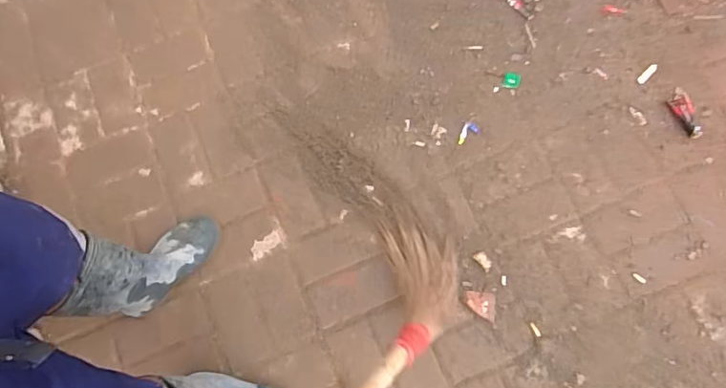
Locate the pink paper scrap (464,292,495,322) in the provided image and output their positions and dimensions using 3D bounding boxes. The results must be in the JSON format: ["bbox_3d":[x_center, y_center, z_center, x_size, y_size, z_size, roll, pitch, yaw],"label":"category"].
[{"bbox_3d":[0.253,0.242,1.147,0.066,0.018,0.056,2,74,4],"label":"pink paper scrap"}]

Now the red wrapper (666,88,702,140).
[{"bbox_3d":[0.774,-0.193,1.275,0.052,0.028,0.126,-18,74,-2],"label":"red wrapper"}]

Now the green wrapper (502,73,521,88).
[{"bbox_3d":[0.365,-0.280,1.305,0.044,0.004,0.041,-1,74,3],"label":"green wrapper"}]

